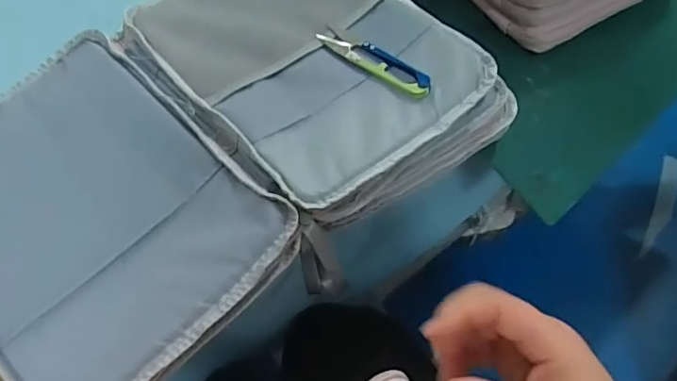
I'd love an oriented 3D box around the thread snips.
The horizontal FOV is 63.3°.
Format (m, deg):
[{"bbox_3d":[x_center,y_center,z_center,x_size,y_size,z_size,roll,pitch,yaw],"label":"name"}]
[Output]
[{"bbox_3d":[0.031,-0.116,0.486,0.120,0.008,0.027,36,66,25],"label":"thread snips"}]

